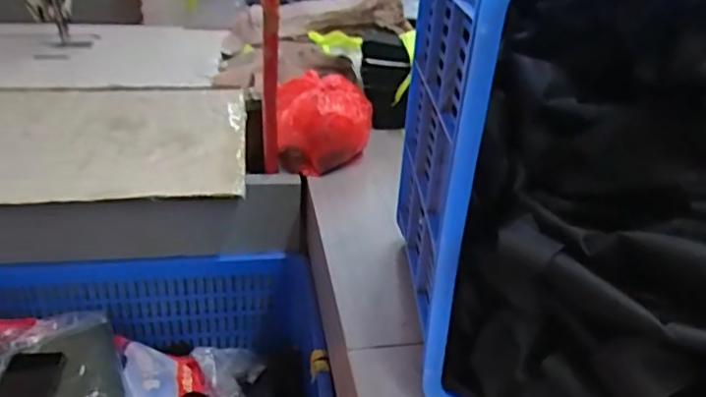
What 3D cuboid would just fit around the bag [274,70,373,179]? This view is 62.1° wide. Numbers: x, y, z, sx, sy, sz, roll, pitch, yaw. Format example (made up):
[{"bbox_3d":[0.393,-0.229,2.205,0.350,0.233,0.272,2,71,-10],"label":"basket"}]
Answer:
[{"bbox_3d":[-0.051,-0.126,1.031,0.158,0.134,0.178,0,30,-6],"label":"bag"}]

